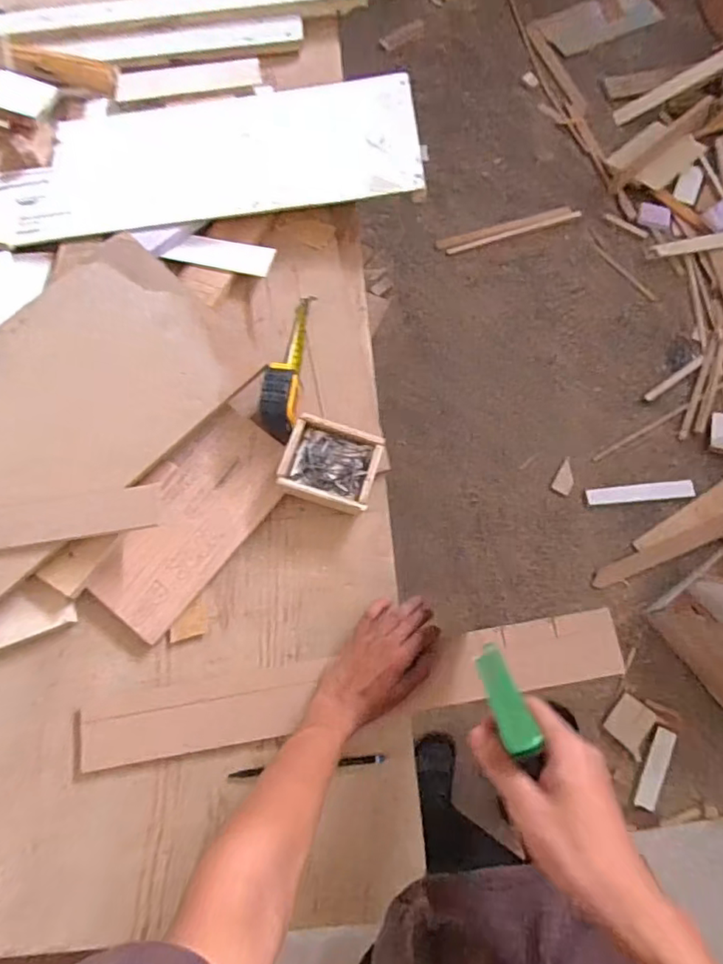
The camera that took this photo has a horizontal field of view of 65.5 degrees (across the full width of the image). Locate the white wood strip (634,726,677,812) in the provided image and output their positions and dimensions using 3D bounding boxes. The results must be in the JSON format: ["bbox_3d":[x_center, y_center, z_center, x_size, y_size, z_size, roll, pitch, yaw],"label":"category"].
[{"bbox_3d":[0.681,0.660,1.293,0.048,0.018,0.180,20,74,9],"label":"white wood strip"}]

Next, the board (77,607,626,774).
[{"bbox_3d":[-0.008,0.231,0.634,0.603,0.019,0.073,-9,73,-1],"label":"board"}]

